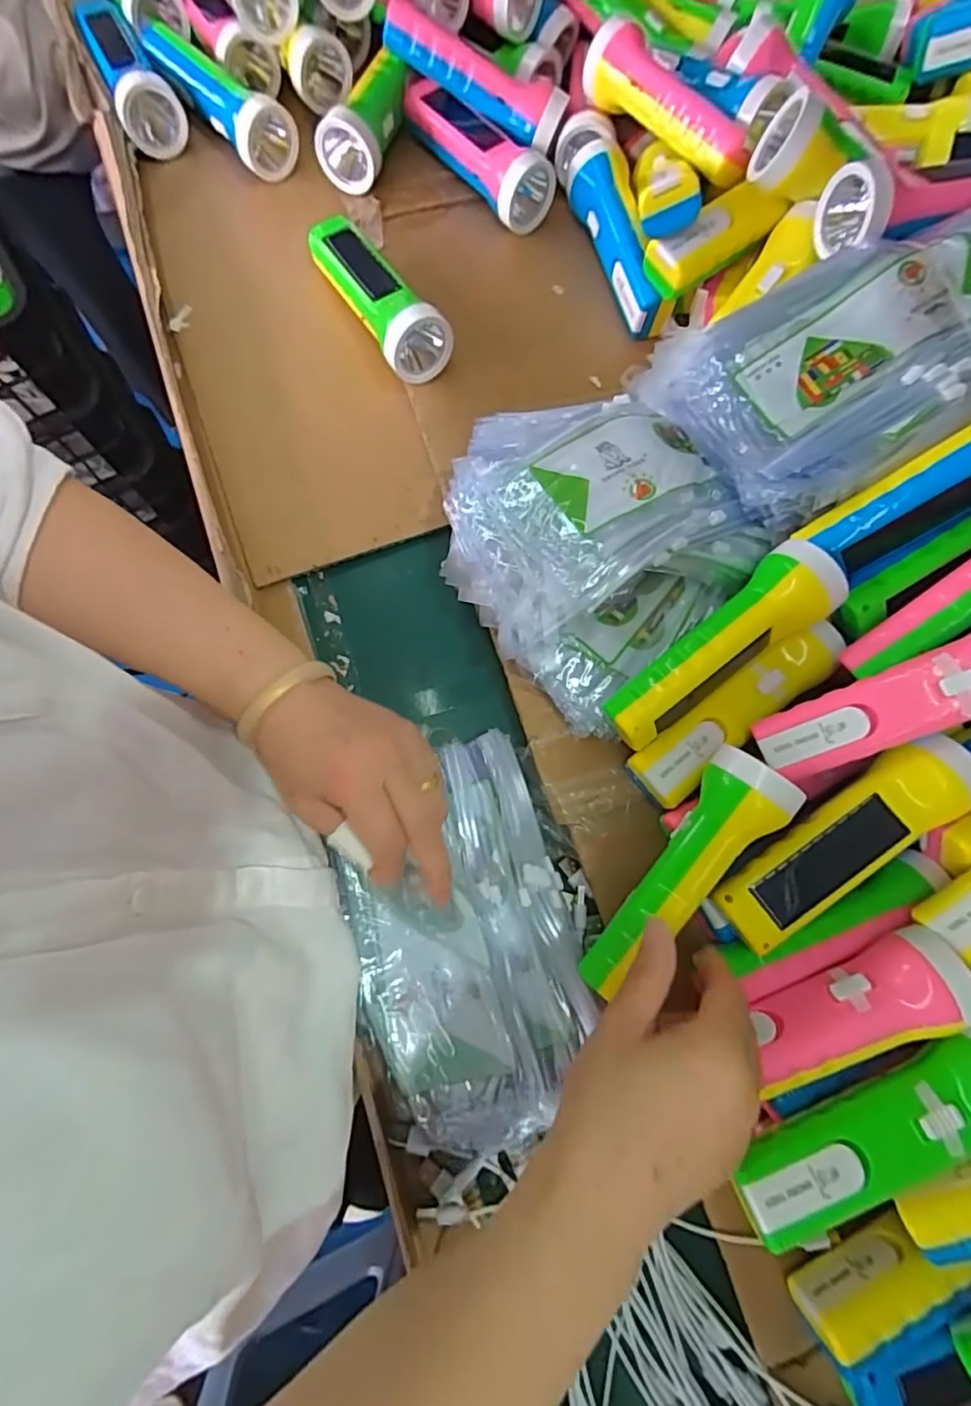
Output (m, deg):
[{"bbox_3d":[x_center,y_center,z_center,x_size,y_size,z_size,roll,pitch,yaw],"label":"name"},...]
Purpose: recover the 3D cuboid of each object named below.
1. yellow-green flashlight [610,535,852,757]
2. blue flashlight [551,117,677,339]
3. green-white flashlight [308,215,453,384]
[{"bbox_3d":[0.148,-0.034,0.367,0.158,0.046,0.048,-38,81,-6],"label":"yellow-green flashlight"},{"bbox_3d":[0.107,-0.413,0.499,0.044,0.043,0.213,-14,78,-5],"label":"blue flashlight"},{"bbox_3d":[-0.089,-0.337,0.475,0.050,0.051,0.169,-31,80,-8],"label":"green-white flashlight"}]

